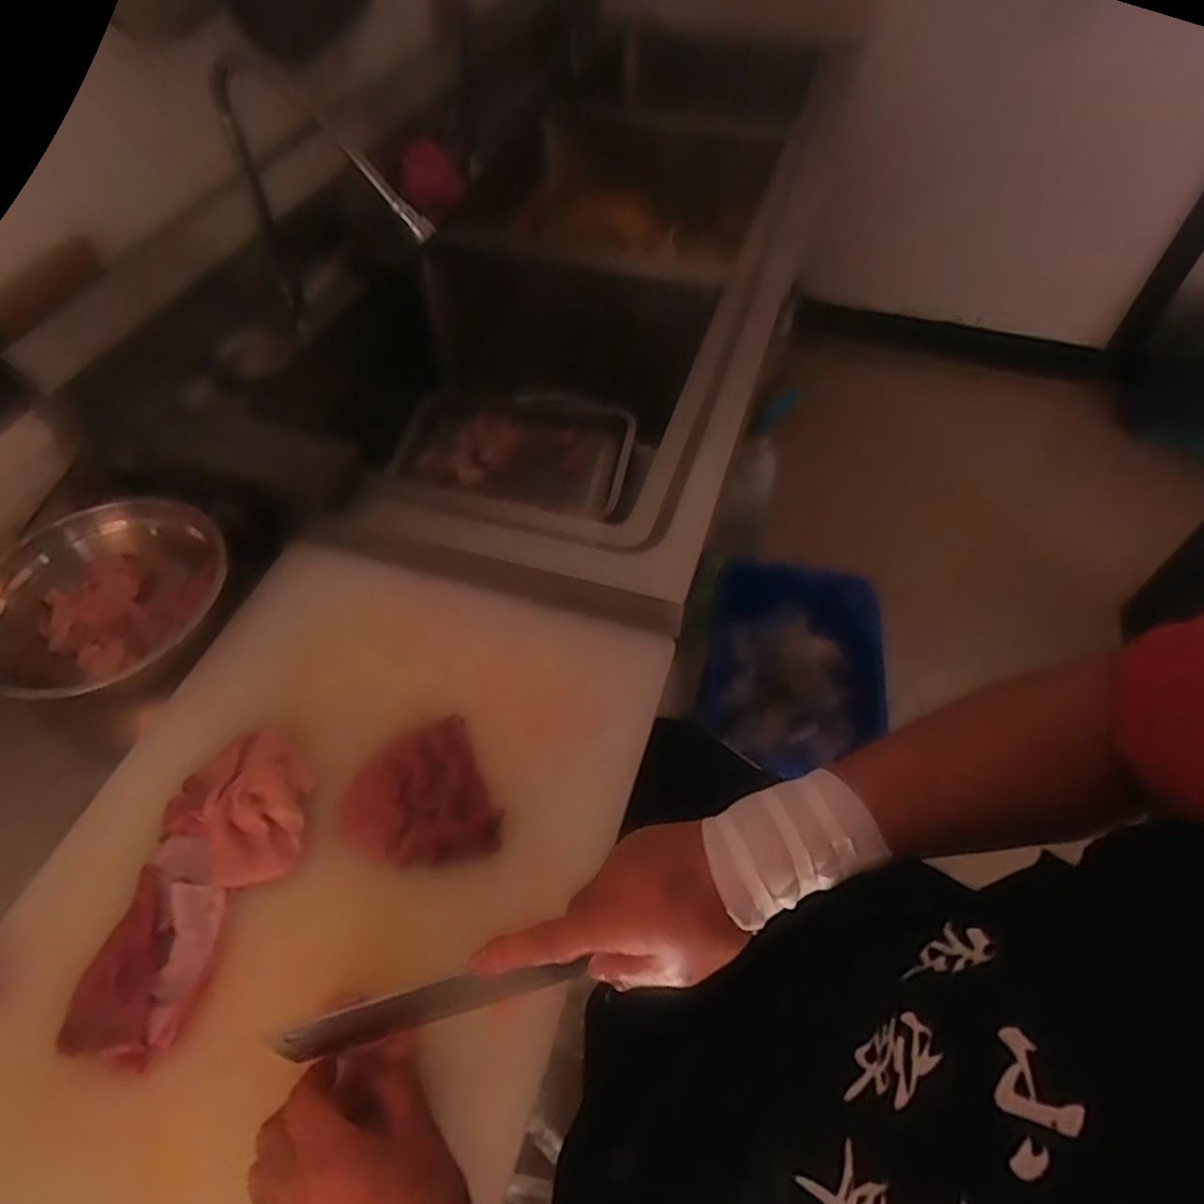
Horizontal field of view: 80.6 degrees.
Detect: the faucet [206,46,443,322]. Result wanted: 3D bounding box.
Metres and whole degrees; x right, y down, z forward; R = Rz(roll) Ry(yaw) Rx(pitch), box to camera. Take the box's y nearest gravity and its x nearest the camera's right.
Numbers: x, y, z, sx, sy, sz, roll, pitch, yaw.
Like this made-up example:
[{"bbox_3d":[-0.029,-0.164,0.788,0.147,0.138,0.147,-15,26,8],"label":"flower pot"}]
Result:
[{"bbox_3d":[-0.277,-0.400,0.741,0.232,0.245,0.050,20,55,15],"label":"faucet"}]

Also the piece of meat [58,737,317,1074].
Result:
[{"bbox_3d":[-0.279,0.197,0.501,0.102,0.025,0.213,3,52,2],"label":"piece of meat"}]

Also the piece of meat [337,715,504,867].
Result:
[{"bbox_3d":[-0.140,0.148,0.533,0.107,0.034,0.117,0,52,0],"label":"piece of meat"}]

